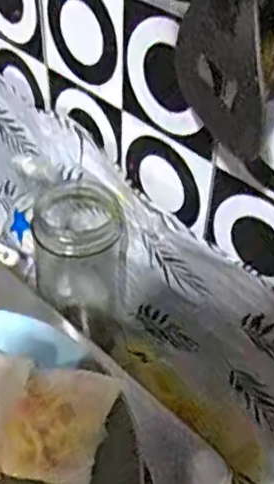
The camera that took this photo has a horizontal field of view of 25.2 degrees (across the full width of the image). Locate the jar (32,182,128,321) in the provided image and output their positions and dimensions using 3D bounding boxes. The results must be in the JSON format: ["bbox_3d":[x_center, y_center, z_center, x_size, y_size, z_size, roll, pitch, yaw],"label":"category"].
[{"bbox_3d":[-0.055,0.020,0.606,0.080,0.163,0.083,1,45,-1],"label":"jar"}]

